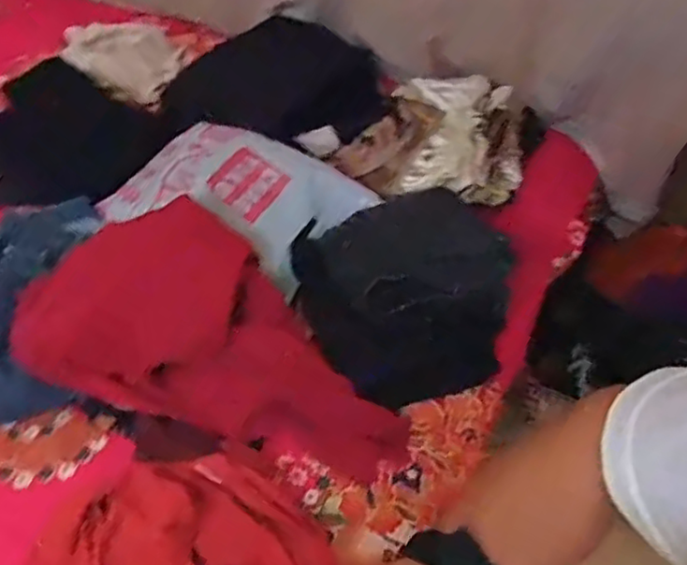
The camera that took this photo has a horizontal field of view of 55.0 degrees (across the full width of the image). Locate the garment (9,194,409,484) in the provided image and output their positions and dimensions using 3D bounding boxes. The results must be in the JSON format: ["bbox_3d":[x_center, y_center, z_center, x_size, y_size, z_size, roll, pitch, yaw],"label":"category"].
[{"bbox_3d":[-0.147,0.062,0.857,0.477,0.162,0.223,12,51,7],"label":"garment"}]

